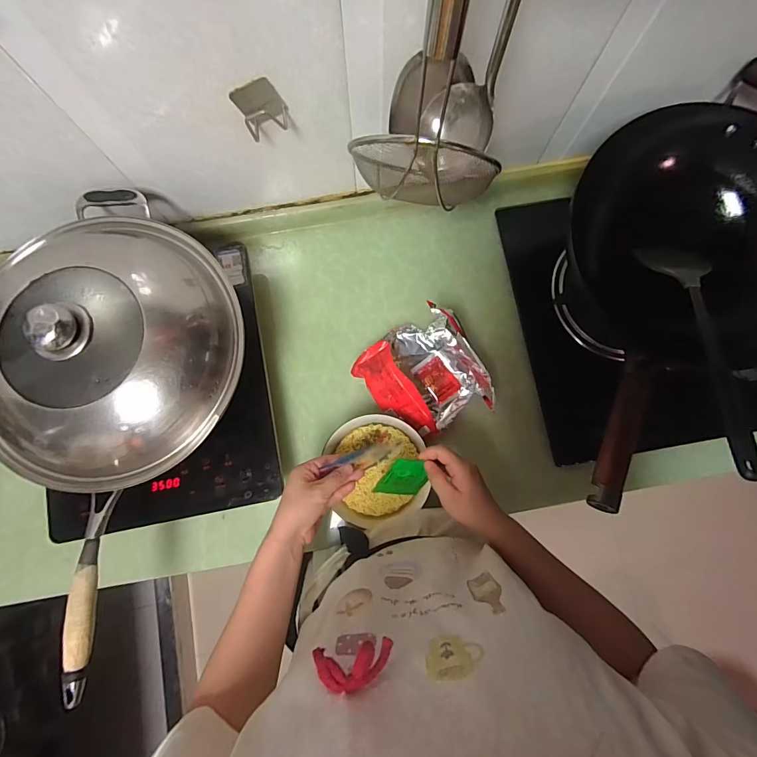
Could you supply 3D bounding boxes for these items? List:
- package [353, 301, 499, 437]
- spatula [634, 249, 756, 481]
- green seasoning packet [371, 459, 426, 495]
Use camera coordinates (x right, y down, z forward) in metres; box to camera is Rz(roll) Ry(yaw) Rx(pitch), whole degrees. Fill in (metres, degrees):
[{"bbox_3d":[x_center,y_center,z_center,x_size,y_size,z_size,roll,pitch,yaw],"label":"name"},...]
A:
[{"bbox_3d":[0.066,-0.005,0.582,0.156,0.093,0.165,-31,83,-5],"label":"package"},{"bbox_3d":[0.397,-0.043,0.475,0.069,0.023,0.322,5,62,0],"label":"spatula"},{"bbox_3d":[0.029,0.120,0.481,0.057,0.007,0.047,11,105,-10],"label":"green seasoning packet"}]

